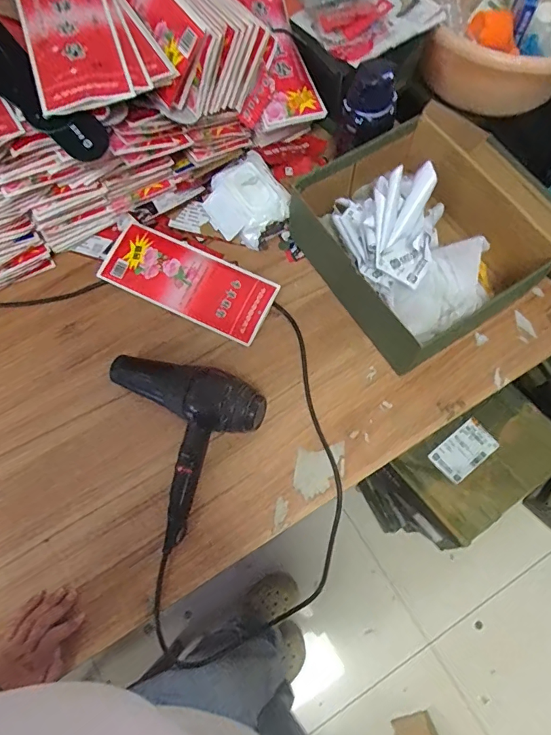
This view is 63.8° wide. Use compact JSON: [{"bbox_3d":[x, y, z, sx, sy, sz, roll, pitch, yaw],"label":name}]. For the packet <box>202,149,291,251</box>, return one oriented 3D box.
[{"bbox_3d":[-0.053,-0.284,0.763,0.122,0.067,0.138,-34,73,-10],"label":"packet"}]

